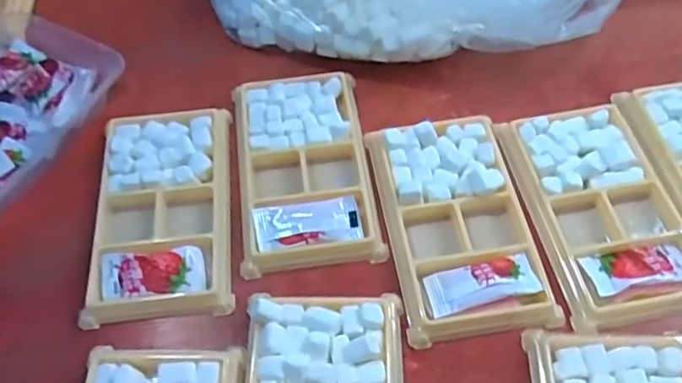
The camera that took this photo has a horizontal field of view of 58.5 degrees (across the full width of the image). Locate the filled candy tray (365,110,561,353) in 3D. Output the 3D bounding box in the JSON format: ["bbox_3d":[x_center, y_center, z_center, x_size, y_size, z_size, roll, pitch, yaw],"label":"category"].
[{"bbox_3d":[0.066,0.016,0.343,0.079,0.019,0.131,-9,59,-3],"label":"filled candy tray"}]

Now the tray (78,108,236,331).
[{"bbox_3d":[-0.103,0.007,0.351,0.075,0.013,0.134,-7,59,-2],"label":"tray"}]

